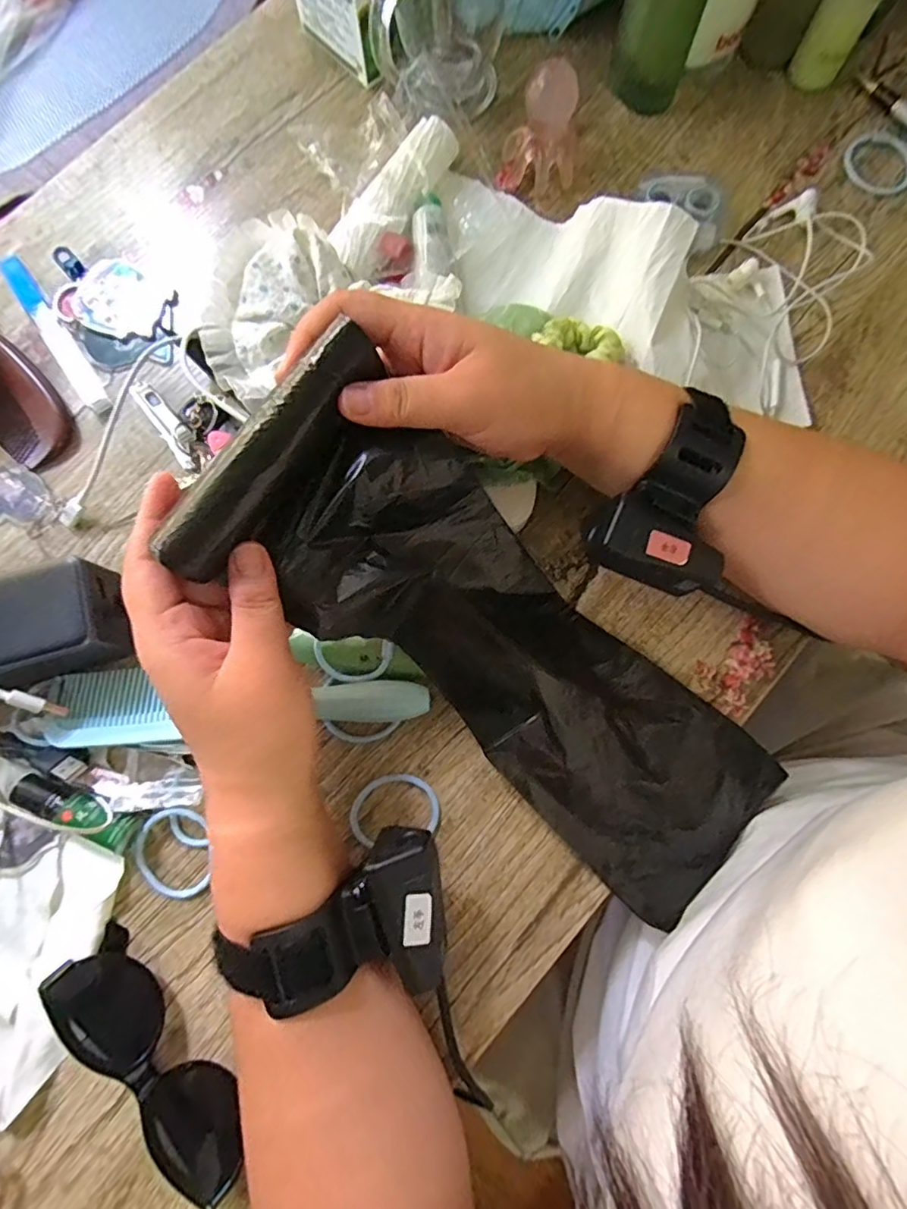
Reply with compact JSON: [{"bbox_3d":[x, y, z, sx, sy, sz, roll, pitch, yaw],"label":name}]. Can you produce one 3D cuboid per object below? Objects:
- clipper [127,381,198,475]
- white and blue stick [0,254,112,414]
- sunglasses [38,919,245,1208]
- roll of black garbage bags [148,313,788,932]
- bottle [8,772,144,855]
[{"bbox_3d":[-0.181,-0.115,0.363,0.017,0.012,0.073,-37,81,-6],"label":"clipper"},{"bbox_3d":[-0.267,-0.182,0.377,0.016,0.008,0.129,-34,80,-6],"label":"white and blue stick"},{"bbox_3d":[-0.156,0.237,0.290,0.039,0.025,0.136,-40,81,-7],"label":"sunglasses"},{"bbox_3d":[0.032,0.031,0.299,0.337,0.045,0.117,41,81,-15],"label":"roll of black garbage bags"},{"bbox_3d":[-0.210,0.112,0.312,0.070,0.027,0.021,28,80,6],"label":"bottle"}]

